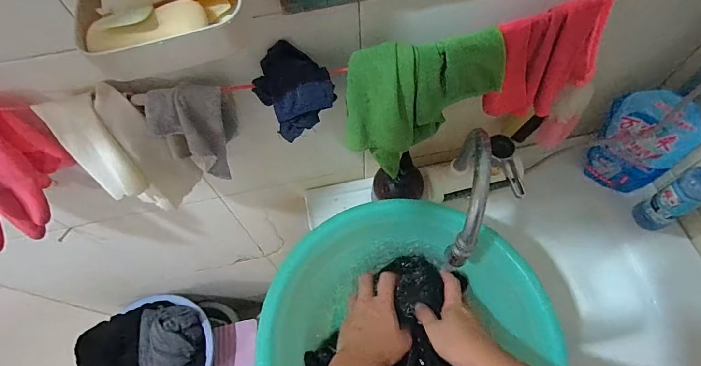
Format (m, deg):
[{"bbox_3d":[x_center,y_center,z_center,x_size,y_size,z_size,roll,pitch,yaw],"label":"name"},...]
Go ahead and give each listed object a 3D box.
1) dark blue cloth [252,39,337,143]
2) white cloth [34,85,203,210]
[{"bbox_3d":[-0.059,-0.098,0.398,0.068,0.052,0.074,-32,65,-13],"label":"dark blue cloth"},{"bbox_3d":[-0.242,-0.031,0.414,0.095,0.131,0.079,29,68,17],"label":"white cloth"}]

